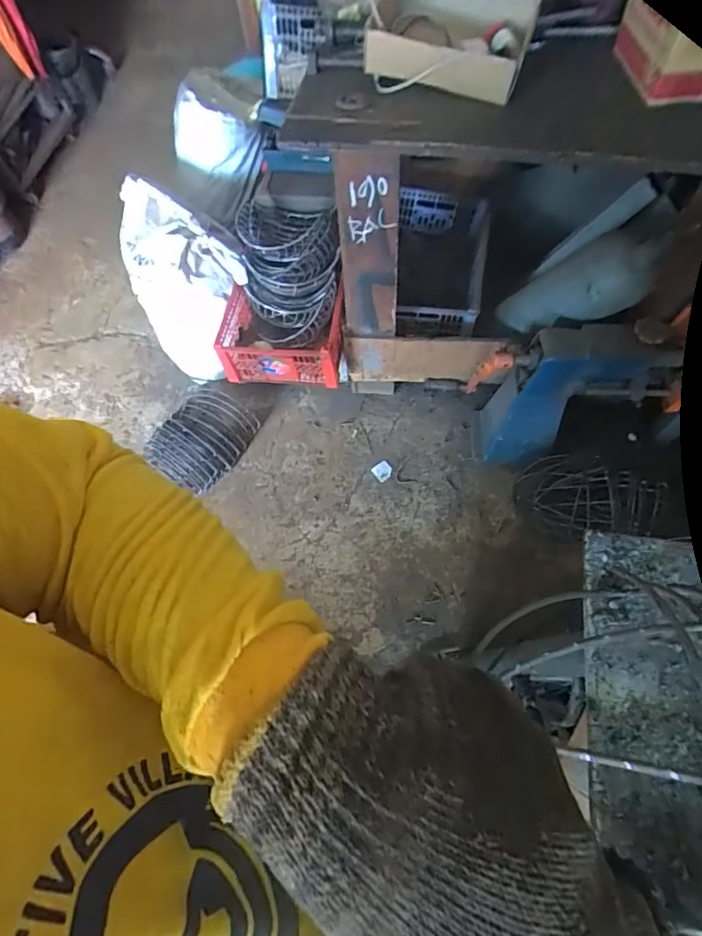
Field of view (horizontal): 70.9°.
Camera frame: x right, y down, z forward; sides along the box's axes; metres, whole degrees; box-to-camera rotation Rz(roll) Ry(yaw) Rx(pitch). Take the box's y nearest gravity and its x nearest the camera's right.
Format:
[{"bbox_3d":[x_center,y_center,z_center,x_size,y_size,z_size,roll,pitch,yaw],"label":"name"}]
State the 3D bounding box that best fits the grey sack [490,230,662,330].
[{"bbox_3d":[0.488,-0.388,1.090,0.116,0.423,0.152,-39,105,-14],"label":"grey sack"}]

